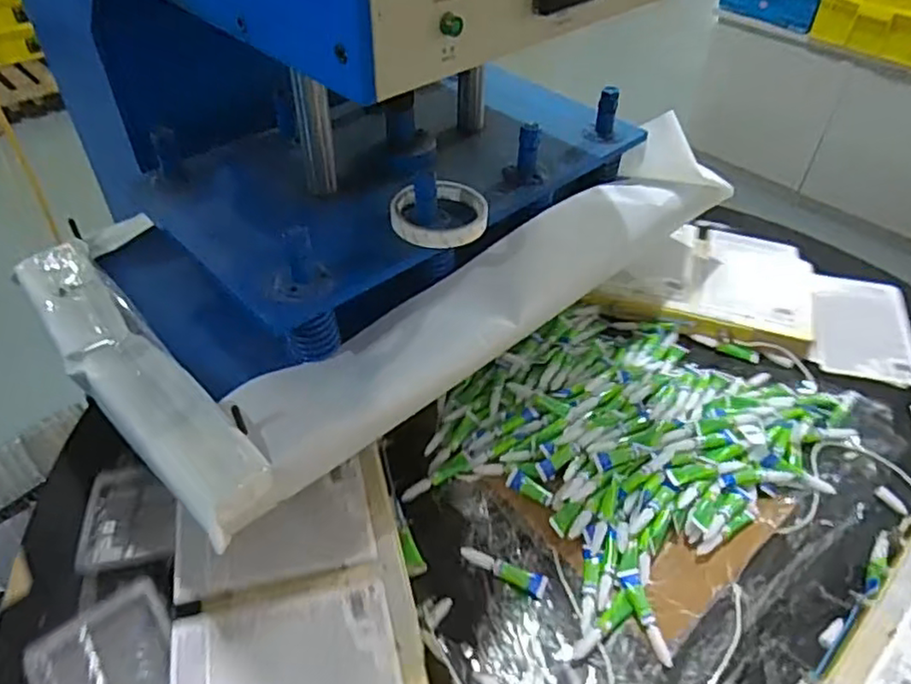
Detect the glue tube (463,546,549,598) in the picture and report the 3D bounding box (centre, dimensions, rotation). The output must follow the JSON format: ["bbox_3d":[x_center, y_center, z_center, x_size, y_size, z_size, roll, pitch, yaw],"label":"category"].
[{"bbox_3d":[0.045,0.212,0.603,0.083,0.006,0.019,18,46,16],"label":"glue tube"}]

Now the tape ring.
[{"bbox_3d":[-0.015,-0.120,0.602,0.088,0.016,0.087,1,44,-1],"label":"tape ring"}]

